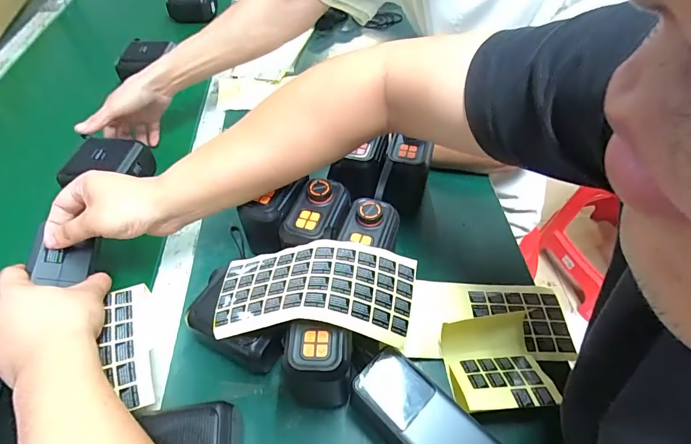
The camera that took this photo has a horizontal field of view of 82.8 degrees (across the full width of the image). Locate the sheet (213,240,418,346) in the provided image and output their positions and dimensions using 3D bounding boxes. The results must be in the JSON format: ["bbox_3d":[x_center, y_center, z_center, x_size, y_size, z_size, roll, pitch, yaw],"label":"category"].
[{"bbox_3d":[-0.030,0.060,0.356,0.182,0.046,0.082,3,53,4],"label":"sheet"}]

